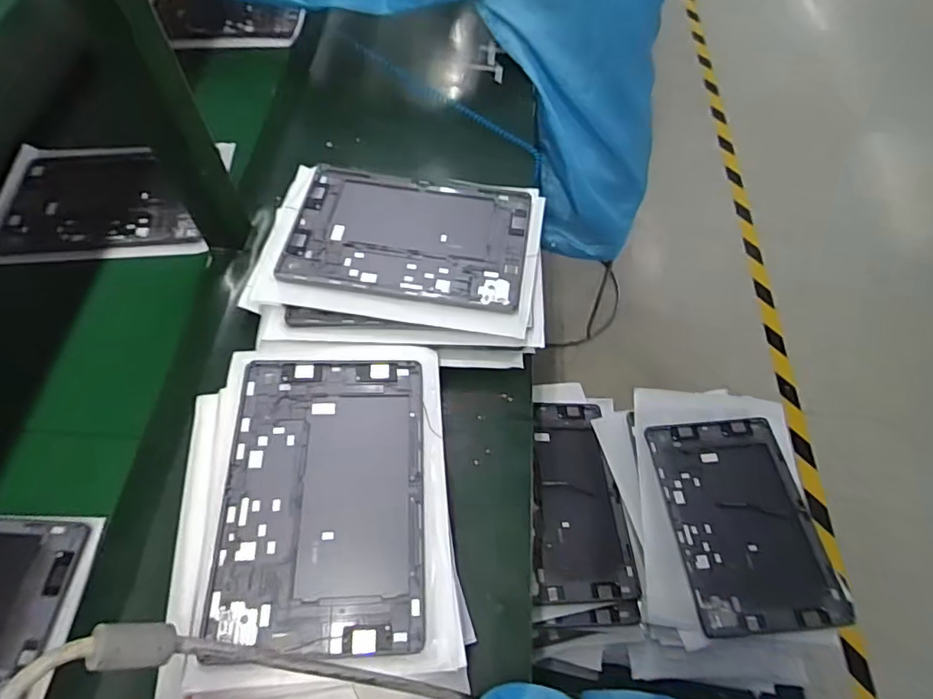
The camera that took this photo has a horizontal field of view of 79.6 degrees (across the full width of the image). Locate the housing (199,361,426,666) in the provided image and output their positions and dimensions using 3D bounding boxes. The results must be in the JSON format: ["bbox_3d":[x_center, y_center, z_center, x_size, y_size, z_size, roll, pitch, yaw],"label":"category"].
[{"bbox_3d":[-0.121,0.124,0.487,0.165,0.006,0.251,-1,60,-6],"label":"housing"}]

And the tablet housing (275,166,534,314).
[{"bbox_3d":[-0.062,-0.128,0.621,0.255,0.010,0.166,8,60,3],"label":"tablet housing"}]

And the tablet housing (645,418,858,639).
[{"bbox_3d":[0.339,0.207,0.693,0.167,0.016,0.257,-5,58,-2],"label":"tablet housing"}]

